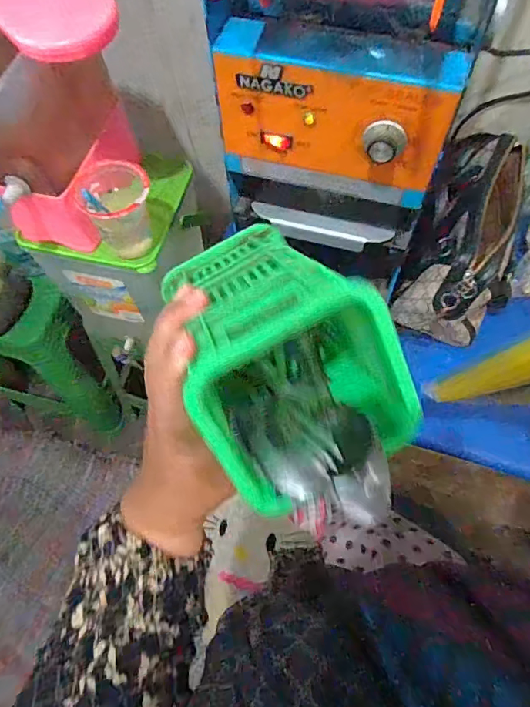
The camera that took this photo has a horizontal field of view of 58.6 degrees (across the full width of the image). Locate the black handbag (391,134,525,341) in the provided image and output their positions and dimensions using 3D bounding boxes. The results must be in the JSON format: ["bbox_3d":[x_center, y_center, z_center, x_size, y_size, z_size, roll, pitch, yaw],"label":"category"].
[{"bbox_3d":[0.250,-0.138,0.599,0.112,0.131,0.212,18,67,11],"label":"black handbag"}]

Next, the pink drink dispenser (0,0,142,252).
[{"bbox_3d":[-0.270,-0.300,0.586,0.204,0.257,0.200,-23,66,-8],"label":"pink drink dispenser"}]

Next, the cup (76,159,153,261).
[{"bbox_3d":[-0.187,-0.189,0.616,0.081,0.109,0.088,-1,65,2],"label":"cup"}]

